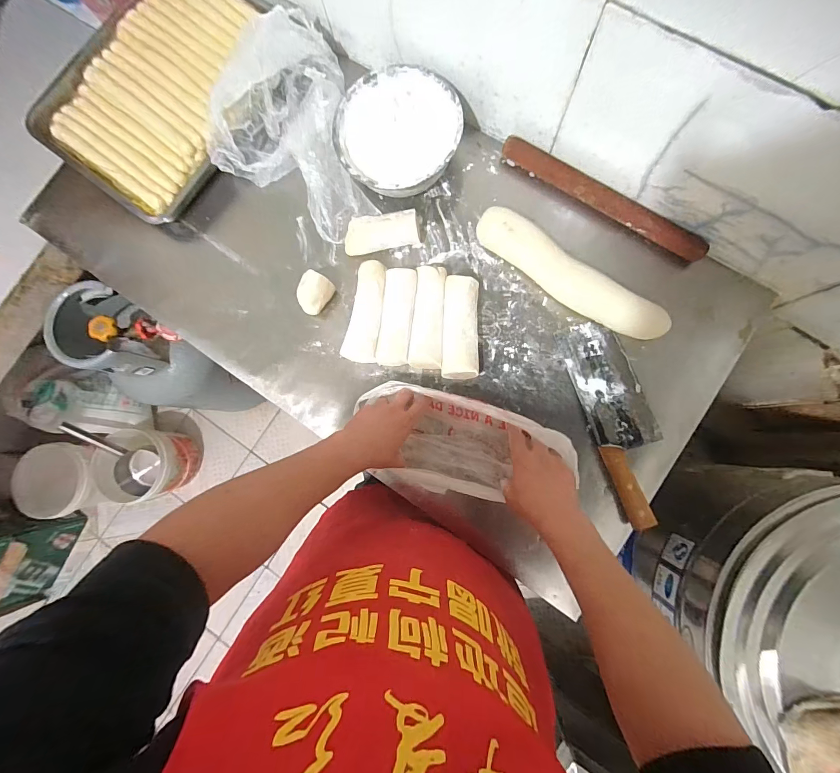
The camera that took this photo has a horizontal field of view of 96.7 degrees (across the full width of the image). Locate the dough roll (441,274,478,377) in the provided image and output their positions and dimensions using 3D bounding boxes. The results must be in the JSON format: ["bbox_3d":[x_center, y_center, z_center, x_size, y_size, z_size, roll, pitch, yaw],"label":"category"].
[{"bbox_3d":[0.066,-0.099,0.604,0.056,0.040,0.173,1,84,4],"label":"dough roll"}]

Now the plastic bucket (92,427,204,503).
[{"bbox_3d":[-0.946,0.270,1.310,0.225,0.234,0.226,0,83,4],"label":"plastic bucket"}]

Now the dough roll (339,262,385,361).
[{"bbox_3d":[-0.089,-0.121,0.624,0.057,0.043,0.164,7,84,5],"label":"dough roll"}]

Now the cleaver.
[{"bbox_3d":[0.306,0.046,0.567,0.099,0.034,0.310,-16,83,2],"label":"cleaver"}]

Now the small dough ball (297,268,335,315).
[{"bbox_3d":[-0.181,-0.158,0.637,0.055,0.046,0.064,36,87,7],"label":"small dough ball"}]

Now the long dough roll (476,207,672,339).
[{"bbox_3d":[0.230,-0.173,0.587,0.322,0.051,0.053,37,87,7],"label":"long dough roll"}]

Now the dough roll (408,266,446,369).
[{"bbox_3d":[0.014,-0.110,0.614,0.051,0.036,0.163,3,84,4],"label":"dough roll"}]

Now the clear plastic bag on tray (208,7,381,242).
[{"bbox_3d":[-0.231,-0.423,0.623,0.247,0.107,0.331,-19,83,2],"label":"clear plastic bag on tray"}]

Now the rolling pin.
[{"bbox_3d":[0.289,-0.305,0.600,0.355,0.037,0.035,36,87,7],"label":"rolling pin"}]

